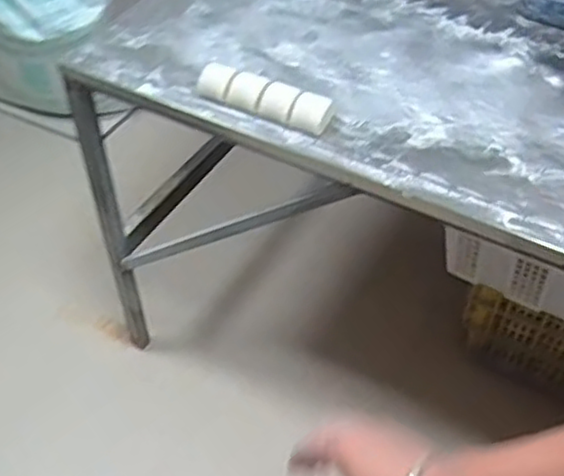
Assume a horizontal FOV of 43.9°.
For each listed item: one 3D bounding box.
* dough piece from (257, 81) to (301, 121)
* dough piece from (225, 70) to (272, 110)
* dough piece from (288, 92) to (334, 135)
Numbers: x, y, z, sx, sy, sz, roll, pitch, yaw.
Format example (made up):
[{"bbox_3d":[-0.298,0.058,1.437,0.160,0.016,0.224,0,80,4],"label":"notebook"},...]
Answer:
[{"bbox_3d":[-0.004,-0.186,0.939,0.049,0.030,0.041,26,53,22],"label":"dough piece"},{"bbox_3d":[-0.048,-0.203,0.956,0.052,0.028,0.047,23,53,20],"label":"dough piece"},{"bbox_3d":[0.042,-0.166,0.923,0.054,0.026,0.047,29,55,24],"label":"dough piece"}]

